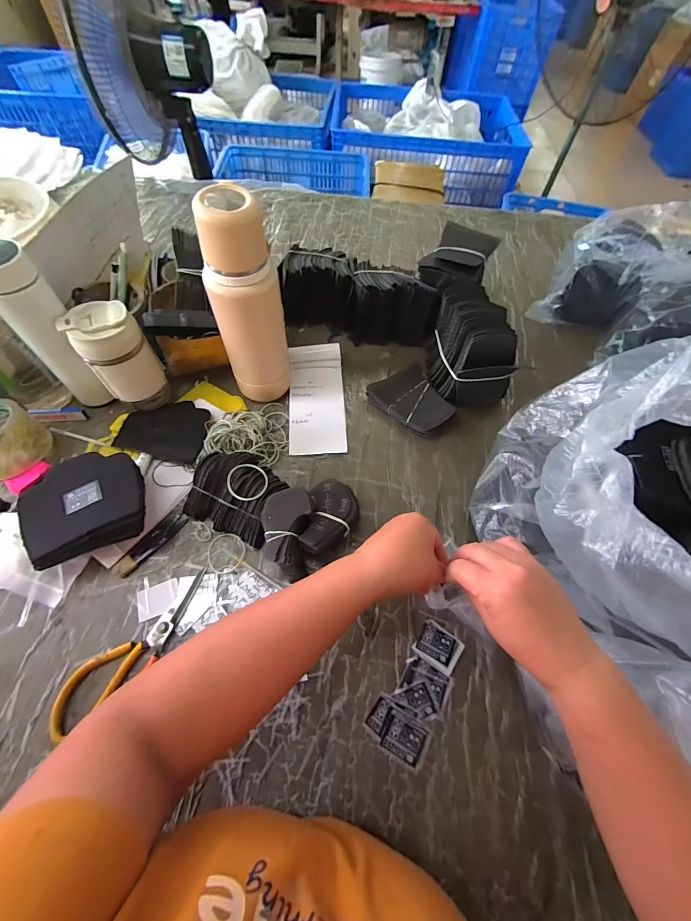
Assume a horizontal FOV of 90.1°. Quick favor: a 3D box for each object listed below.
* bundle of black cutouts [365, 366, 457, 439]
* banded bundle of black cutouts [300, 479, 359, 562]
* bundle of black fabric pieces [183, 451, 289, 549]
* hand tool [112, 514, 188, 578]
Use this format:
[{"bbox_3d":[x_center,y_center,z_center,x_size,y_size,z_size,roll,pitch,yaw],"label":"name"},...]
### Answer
[{"bbox_3d":[0.118,-0.099,0.571,0.102,0.030,0.128,-40,70,-21],"label":"bundle of black cutouts"},{"bbox_3d":[-0.017,0.082,0.443,0.060,0.065,0.089,8,61,2],"label":"banded bundle of black cutouts"},{"bbox_3d":[-0.140,0.041,0.461,0.114,0.055,0.112,21,62,9],"label":"bundle of black fabric pieces"},{"bbox_3d":[-0.253,0.106,0.447,0.027,0.010,0.098,35,65,16],"label":"hand tool"}]

